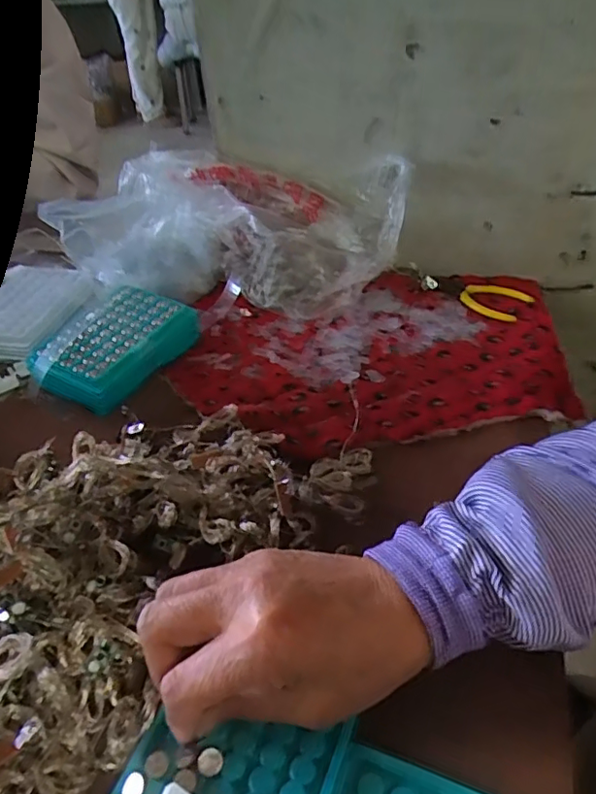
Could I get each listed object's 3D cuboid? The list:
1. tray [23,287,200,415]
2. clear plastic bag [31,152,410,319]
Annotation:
[{"bbox_3d":[-0.174,-0.056,0.519,0.113,0.031,0.133,17,46,23],"label":"tray"},{"bbox_3d":[-0.068,-0.178,0.575,0.332,0.112,0.129,11,44,18],"label":"clear plastic bag"}]

